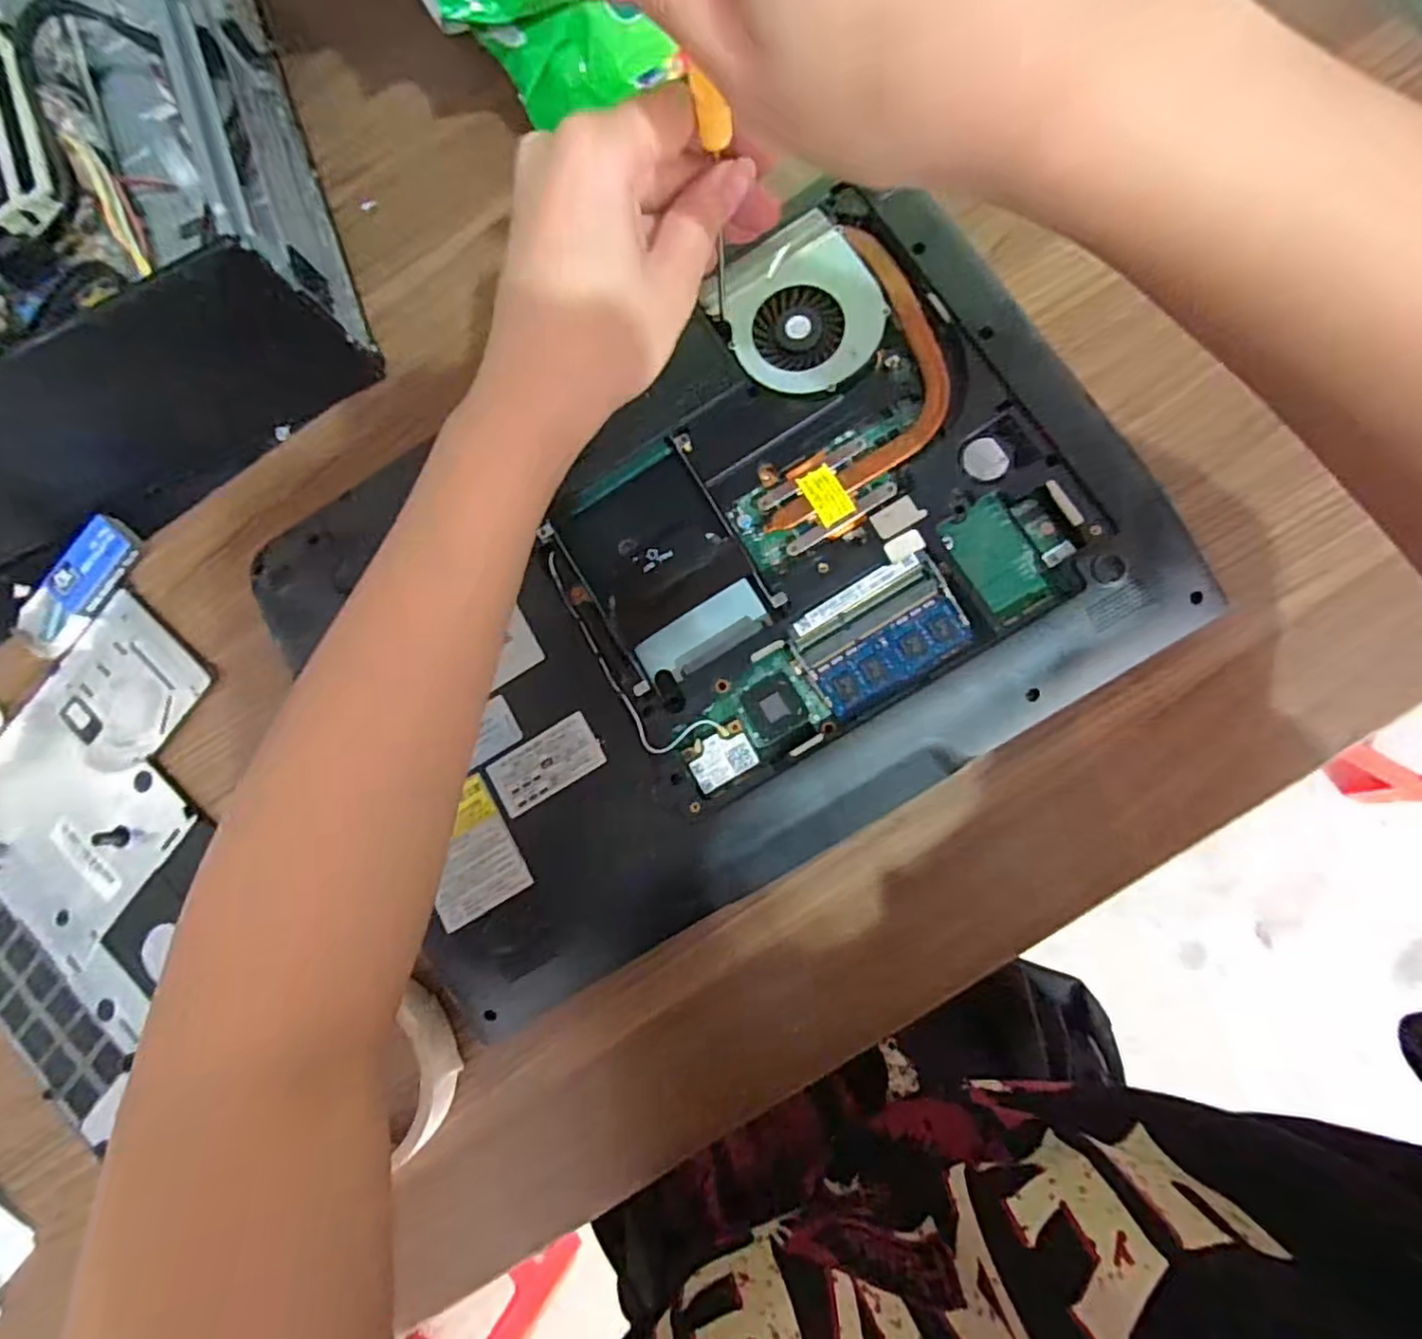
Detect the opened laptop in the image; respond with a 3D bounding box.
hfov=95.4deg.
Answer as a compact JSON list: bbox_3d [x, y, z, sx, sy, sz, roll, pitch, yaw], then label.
[{"bbox_3d":[-0.010,-0.040,0.301,0.369,0.025,0.256,-32,81,3],"label":"opened laptop"}]

